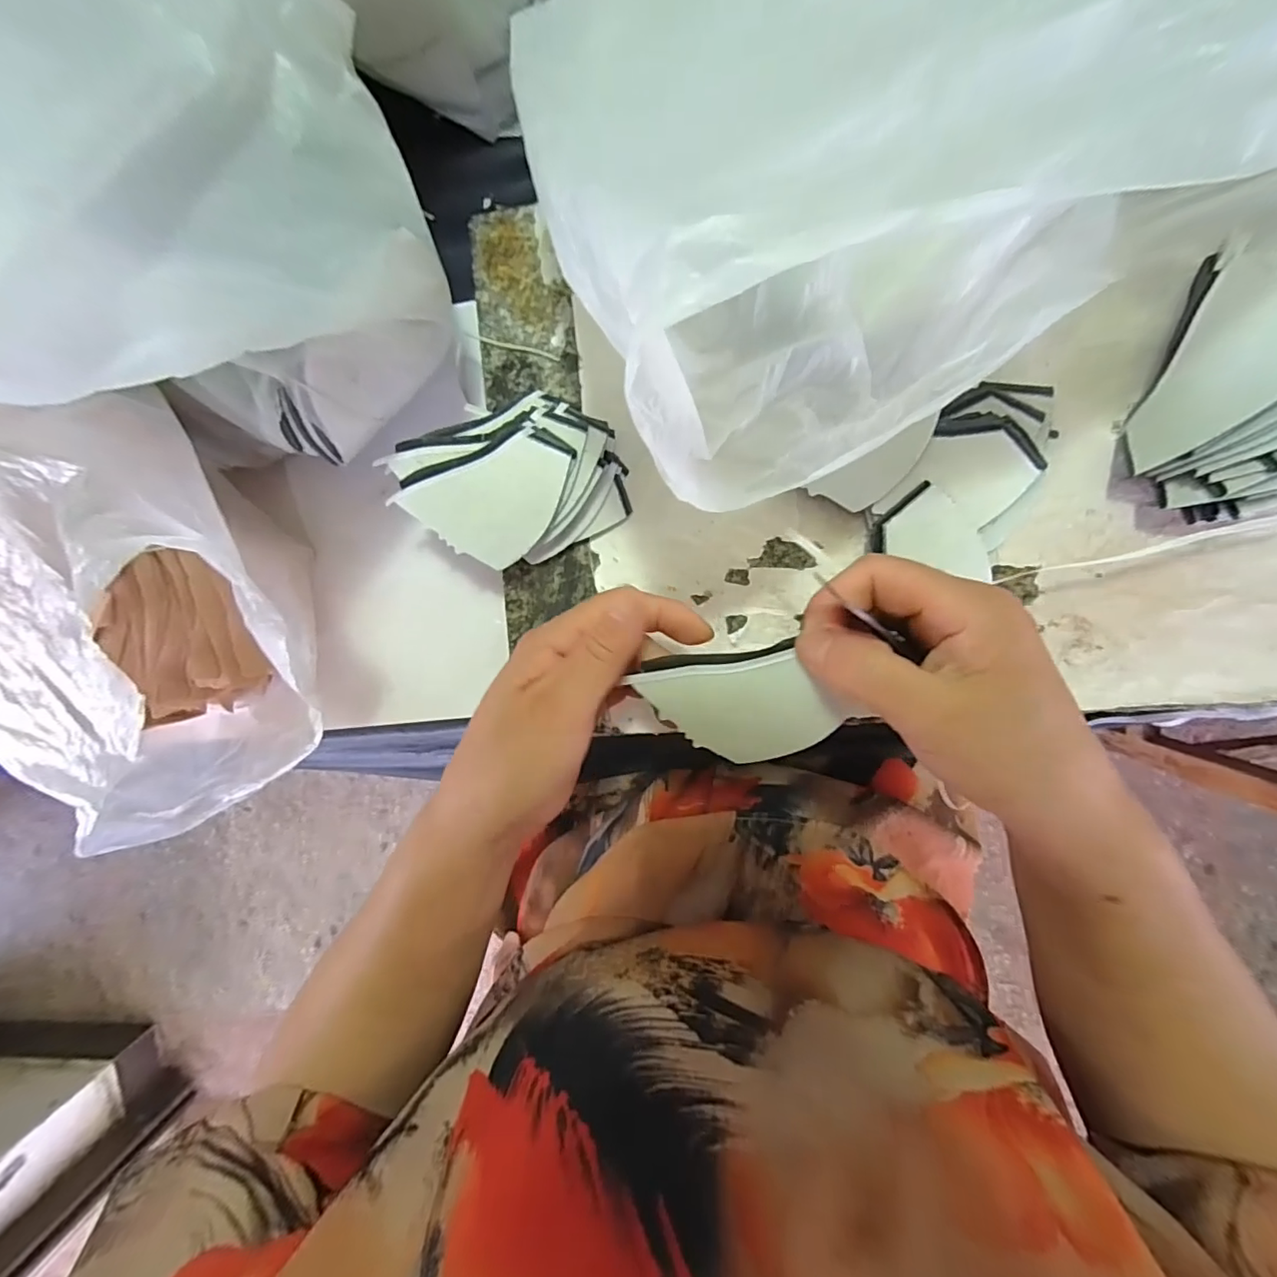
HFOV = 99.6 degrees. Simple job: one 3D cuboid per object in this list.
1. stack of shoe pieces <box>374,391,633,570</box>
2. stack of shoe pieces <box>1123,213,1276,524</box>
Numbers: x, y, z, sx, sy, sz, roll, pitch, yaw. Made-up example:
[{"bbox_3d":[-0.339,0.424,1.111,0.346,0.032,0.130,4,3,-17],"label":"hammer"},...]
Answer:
[{"bbox_3d":[-0.068,-0.083,0.296,0.117,0.031,0.079,-18,94,8],"label":"stack of shoe pieces"},{"bbox_3d":[0.286,-0.121,0.238,0.074,0.066,0.130,18,98,4],"label":"stack of shoe pieces"}]

